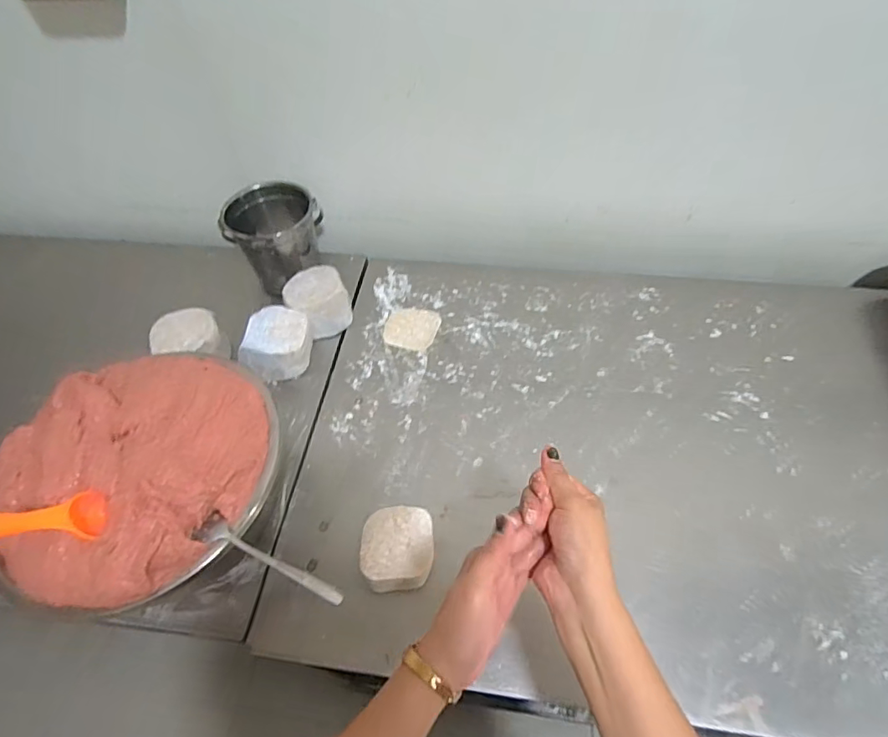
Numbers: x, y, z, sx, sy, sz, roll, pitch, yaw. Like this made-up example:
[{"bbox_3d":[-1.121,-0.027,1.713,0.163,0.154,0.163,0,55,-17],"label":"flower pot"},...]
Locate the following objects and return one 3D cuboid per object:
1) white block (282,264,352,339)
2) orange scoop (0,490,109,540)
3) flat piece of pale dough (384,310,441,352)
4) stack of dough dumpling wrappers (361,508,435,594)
[{"bbox_3d":[-0.188,-0.098,0.767,0.089,0.074,0.092,-25,56,-15],"label":"white block"},{"bbox_3d":[-0.318,0.119,0.396,0.034,0.107,0.022,36,96,26],"label":"orange scoop"},{"bbox_3d":[-0.050,-0.061,0.777,0.078,0.005,0.079,-2,54,2],"label":"flat piece of pale dough"},{"bbox_3d":[-0.050,0.201,0.564,0.076,0.033,0.087,-3,54,1],"label":"stack of dough dumpling wrappers"}]

